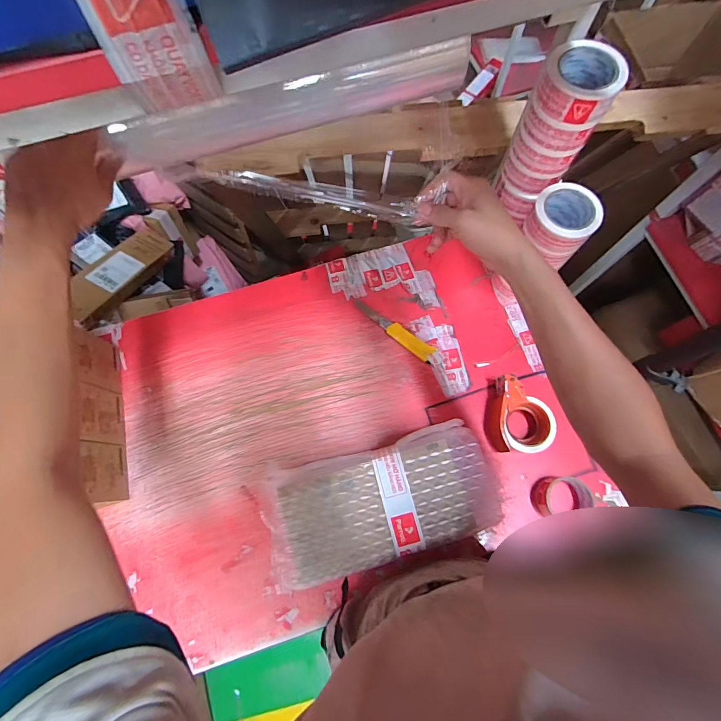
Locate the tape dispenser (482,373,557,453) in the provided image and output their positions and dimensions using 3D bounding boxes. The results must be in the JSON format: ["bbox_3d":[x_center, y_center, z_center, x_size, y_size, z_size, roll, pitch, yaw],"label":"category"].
[{"bbox_3d":[0.311,0.106,0.719,0.113,0.062,0.144,6,73,3],"label":"tape dispenser"}]

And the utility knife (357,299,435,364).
[{"bbox_3d":[0.068,-0.066,0.793,0.208,0.019,0.033,36,77,11],"label":"utility knife"}]

